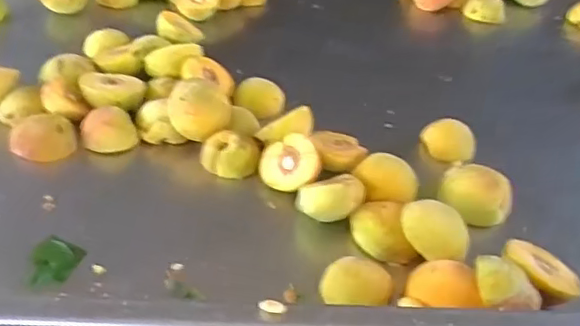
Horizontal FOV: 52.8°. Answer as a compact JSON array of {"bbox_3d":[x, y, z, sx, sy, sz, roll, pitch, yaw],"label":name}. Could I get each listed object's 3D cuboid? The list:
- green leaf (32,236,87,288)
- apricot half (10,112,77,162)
[{"bbox_3d":[-0.183,0.077,0.450,0.034,0.012,0.047,12,38,7],"label":"green leaf"},{"bbox_3d":[-0.236,-0.026,0.559,0.056,0.026,0.046,-20,45,-30],"label":"apricot half"}]

